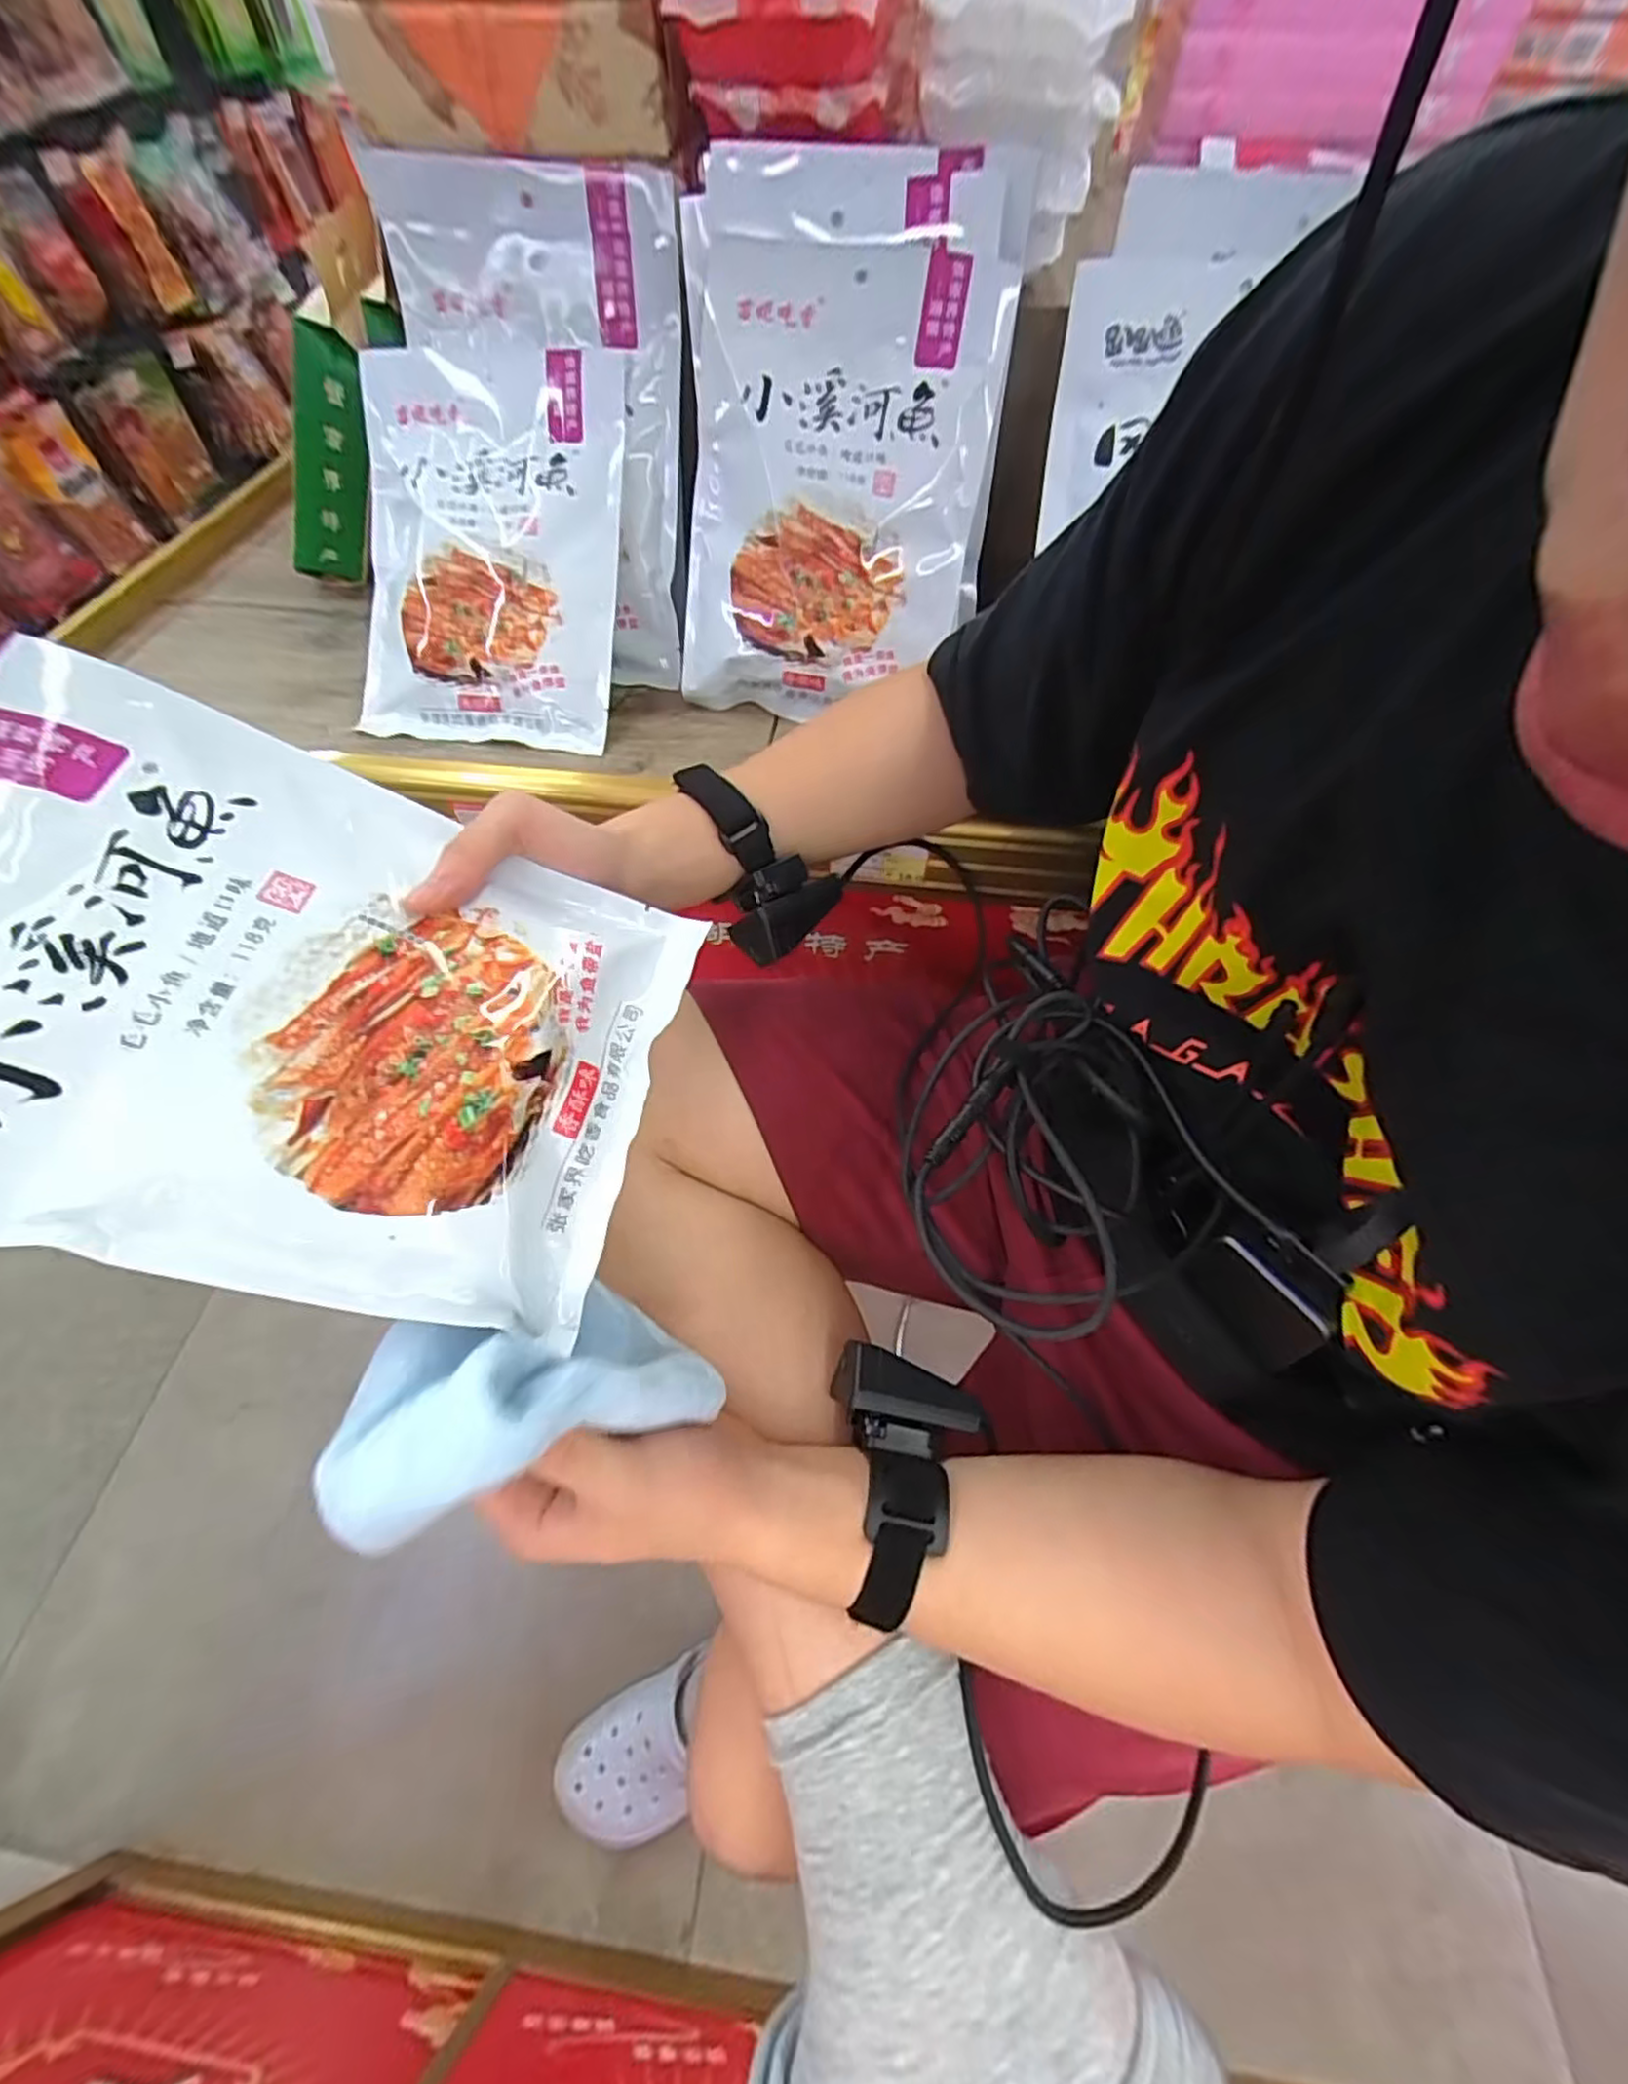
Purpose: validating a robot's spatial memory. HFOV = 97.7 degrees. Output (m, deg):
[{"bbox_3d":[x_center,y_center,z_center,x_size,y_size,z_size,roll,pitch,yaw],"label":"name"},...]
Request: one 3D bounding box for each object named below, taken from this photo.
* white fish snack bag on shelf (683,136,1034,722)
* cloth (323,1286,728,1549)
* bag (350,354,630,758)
[{"bbox_3d":[0.017,-0.396,0.495,0.209,0.298,0.042,4,25,0],"label":"white fish snack bag on shelf"},{"bbox_3d":[-0.108,0.129,0.269,0.118,0.107,0.072,-25,60,-15],"label":"cloth"},{"bbox_3d":[-0.246,-0.373,0.544,0.191,0.051,0.276,7,99,3],"label":"bag"}]

